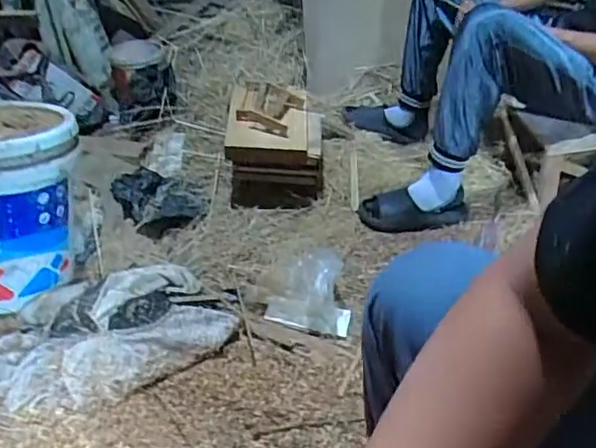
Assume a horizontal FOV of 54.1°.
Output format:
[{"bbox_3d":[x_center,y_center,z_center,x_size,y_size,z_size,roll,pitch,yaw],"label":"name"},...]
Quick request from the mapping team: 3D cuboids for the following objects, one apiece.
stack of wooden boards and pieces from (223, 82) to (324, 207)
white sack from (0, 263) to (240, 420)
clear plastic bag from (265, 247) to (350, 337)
[{"bbox_3d":[-0.054,-0.193,1.482,0.233,0.254,0.213,-1,36,1],"label":"stack of wooden boards and pieces"},{"bbox_3d":[-0.342,0.186,1.041,0.438,0.080,0.273,-13,37,-15],"label":"white sack"},{"bbox_3d":[0.026,0.130,1.148,0.157,0.093,0.140,5,36,10],"label":"clear plastic bag"}]

